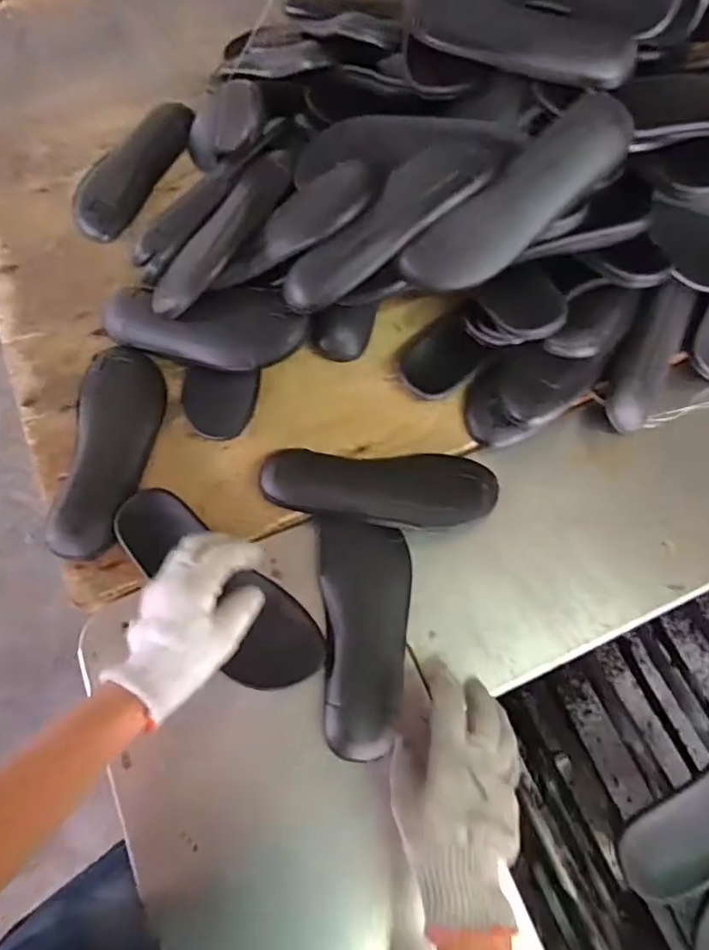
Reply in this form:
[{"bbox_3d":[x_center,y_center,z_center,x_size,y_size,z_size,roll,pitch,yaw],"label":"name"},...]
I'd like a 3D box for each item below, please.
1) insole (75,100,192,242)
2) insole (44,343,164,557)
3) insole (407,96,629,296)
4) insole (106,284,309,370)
[{"bbox_3d":[-0.297,-0.419,0.777,0.076,0.027,0.240,22,70,8],"label":"insole"},{"bbox_3d":[-0.262,-0.033,0.620,0.098,0.037,0.245,2,68,0],"label":"insole"},{"bbox_3d":[0.163,-0.268,0.569,0.243,0.025,0.078,-38,101,15],"label":"insole"},{"bbox_3d":[-0.176,-0.168,0.653,0.240,0.024,0.088,4,91,10],"label":"insole"}]

